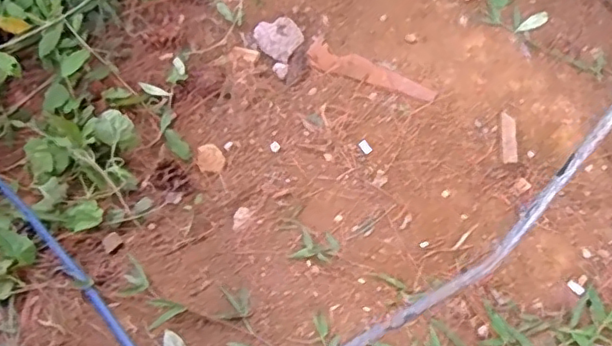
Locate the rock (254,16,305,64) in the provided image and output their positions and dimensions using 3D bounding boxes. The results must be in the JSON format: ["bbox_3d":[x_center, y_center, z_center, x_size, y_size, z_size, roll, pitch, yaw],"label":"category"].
[{"bbox_3d":[-0.043,-0.208,0.888,0.074,0.022,0.058,38,75,7],"label":"rock"}]

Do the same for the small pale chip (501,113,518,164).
[{"bbox_3d":[0.274,-0.047,0.792,0.019,0.007,0.068,-2,83,-3],"label":"small pale chip"}]

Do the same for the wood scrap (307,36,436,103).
[{"bbox_3d":[0.090,-0.143,0.856,0.199,0.007,0.048,30,70,21],"label":"wood scrap"}]

